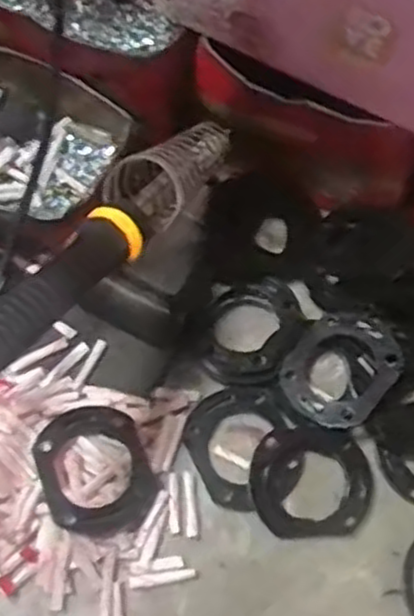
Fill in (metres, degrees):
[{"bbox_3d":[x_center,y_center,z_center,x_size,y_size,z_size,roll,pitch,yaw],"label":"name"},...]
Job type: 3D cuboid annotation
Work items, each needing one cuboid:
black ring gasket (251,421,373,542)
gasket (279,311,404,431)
[{"bbox_3d":[0.049,0.084,0.352,0.056,0.010,0.051,1,66,-2],"label":"black ring gasket"},{"bbox_3d":[0.066,0.030,0.368,0.050,0.008,0.060,33,74,31],"label":"gasket"}]

